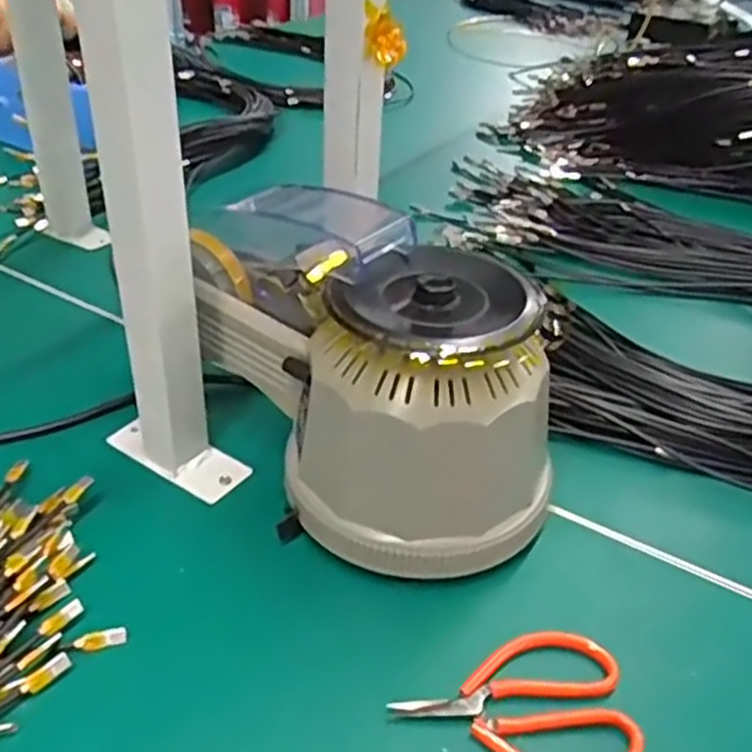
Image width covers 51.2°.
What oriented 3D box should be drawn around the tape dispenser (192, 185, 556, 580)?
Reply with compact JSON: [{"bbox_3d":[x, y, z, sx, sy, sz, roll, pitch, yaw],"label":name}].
[{"bbox_3d":[-0.011,-0.008,0.487,0.147,0.143,0.250,-16,40,-26],"label":"tape dispenser"}]

